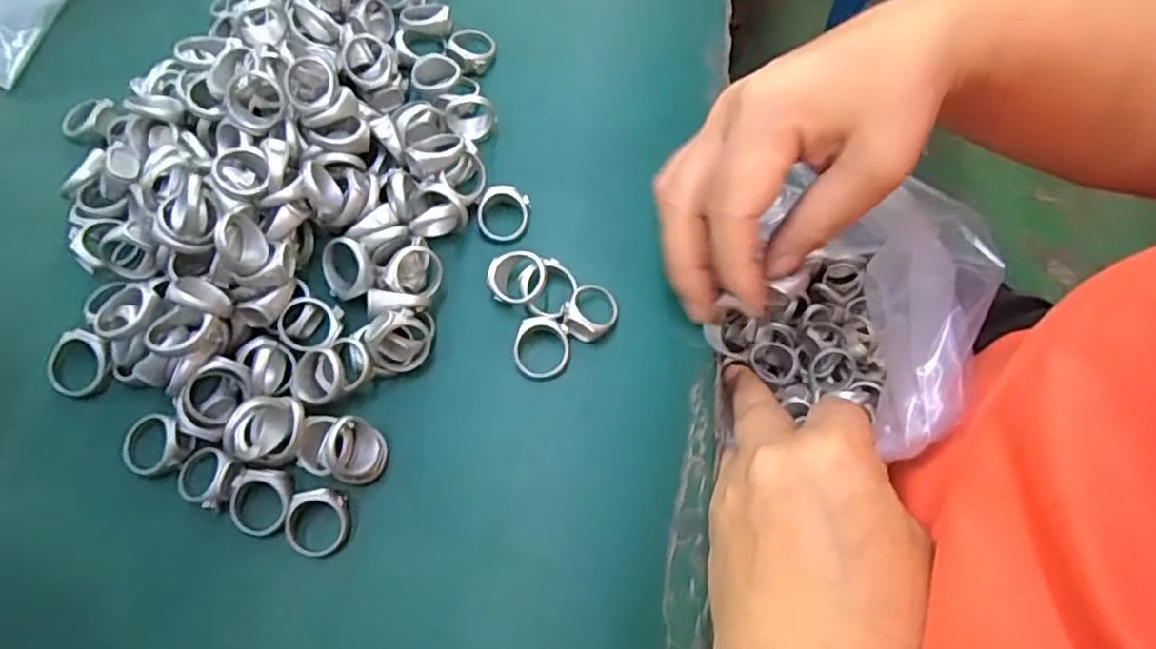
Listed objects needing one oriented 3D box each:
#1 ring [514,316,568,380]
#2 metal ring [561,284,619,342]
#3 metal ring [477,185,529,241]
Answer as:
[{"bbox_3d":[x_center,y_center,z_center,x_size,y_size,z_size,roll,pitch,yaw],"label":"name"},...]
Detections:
[{"bbox_3d":[-0.014,0.009,0.277,0.022,0.004,0.025,13,87,-6],"label":"ring"},{"bbox_3d":[0.006,-0.006,0.282,0.020,0.010,0.025,26,69,9],"label":"metal ring"},{"bbox_3d":[-0.033,-0.049,0.299,0.023,0.008,0.023,1,68,-2],"label":"metal ring"}]

